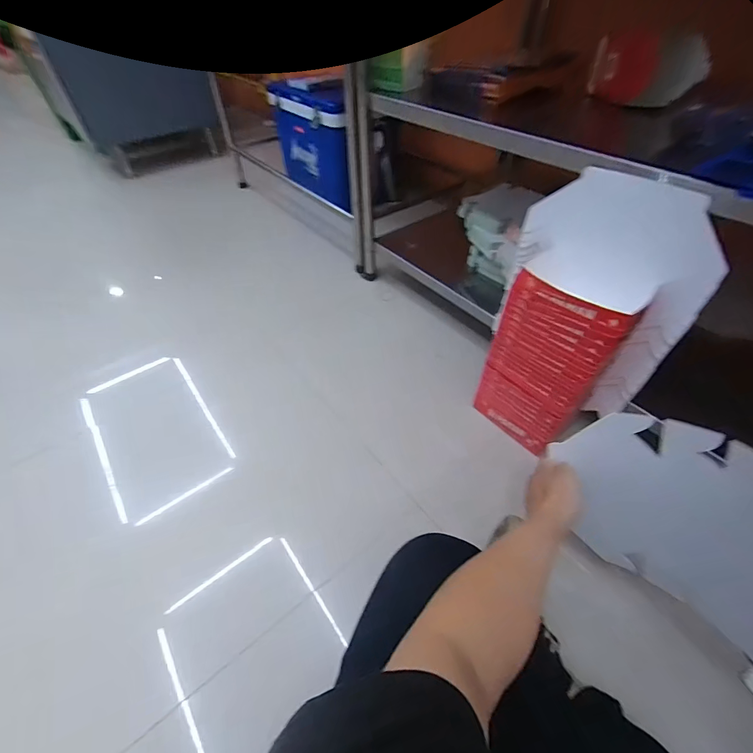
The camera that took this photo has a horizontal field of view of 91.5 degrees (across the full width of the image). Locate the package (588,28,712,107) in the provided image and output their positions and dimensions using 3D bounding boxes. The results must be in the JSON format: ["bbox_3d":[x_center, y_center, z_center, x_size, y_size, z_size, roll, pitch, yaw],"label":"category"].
[{"bbox_3d":[0.545,-0.614,0.732,0.048,0.113,0.216,-23,51,-18],"label":"package"}]

